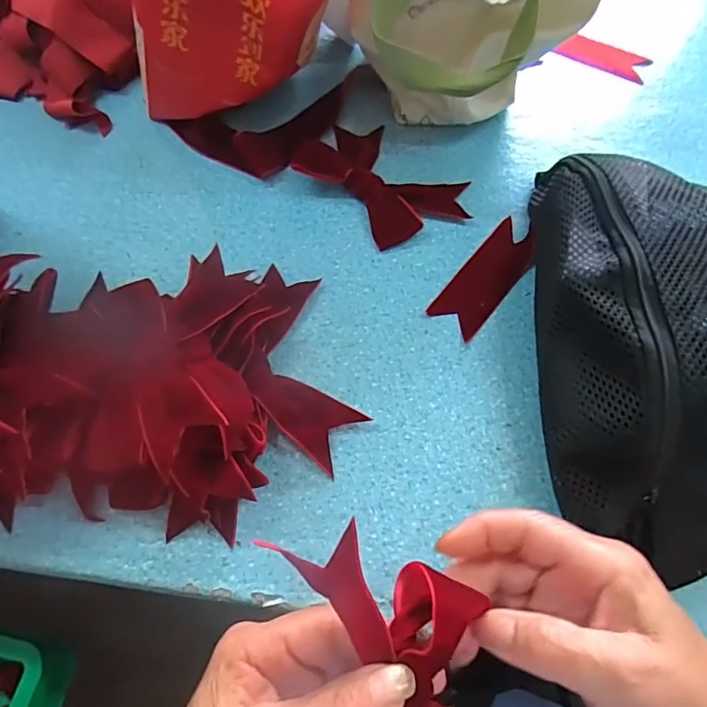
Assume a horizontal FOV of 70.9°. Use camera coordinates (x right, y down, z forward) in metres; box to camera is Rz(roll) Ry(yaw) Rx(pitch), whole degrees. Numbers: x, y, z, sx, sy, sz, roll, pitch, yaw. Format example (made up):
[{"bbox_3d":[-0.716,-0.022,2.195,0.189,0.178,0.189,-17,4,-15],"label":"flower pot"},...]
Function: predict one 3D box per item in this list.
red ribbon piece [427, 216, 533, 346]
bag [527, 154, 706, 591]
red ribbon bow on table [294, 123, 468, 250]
[{"bbox_3d":[0.099,-0.057,0.366,0.038,0.006,0.103,37,70,17],"label":"red ribbon piece"},{"bbox_3d":[0.181,-0.005,0.293,0.159,0.091,0.259,1,64,1],"label":"bag"},{"bbox_3d":[0.021,-0.143,0.400,0.135,0.024,0.092,40,71,18],"label":"red ribbon bow on table"}]

